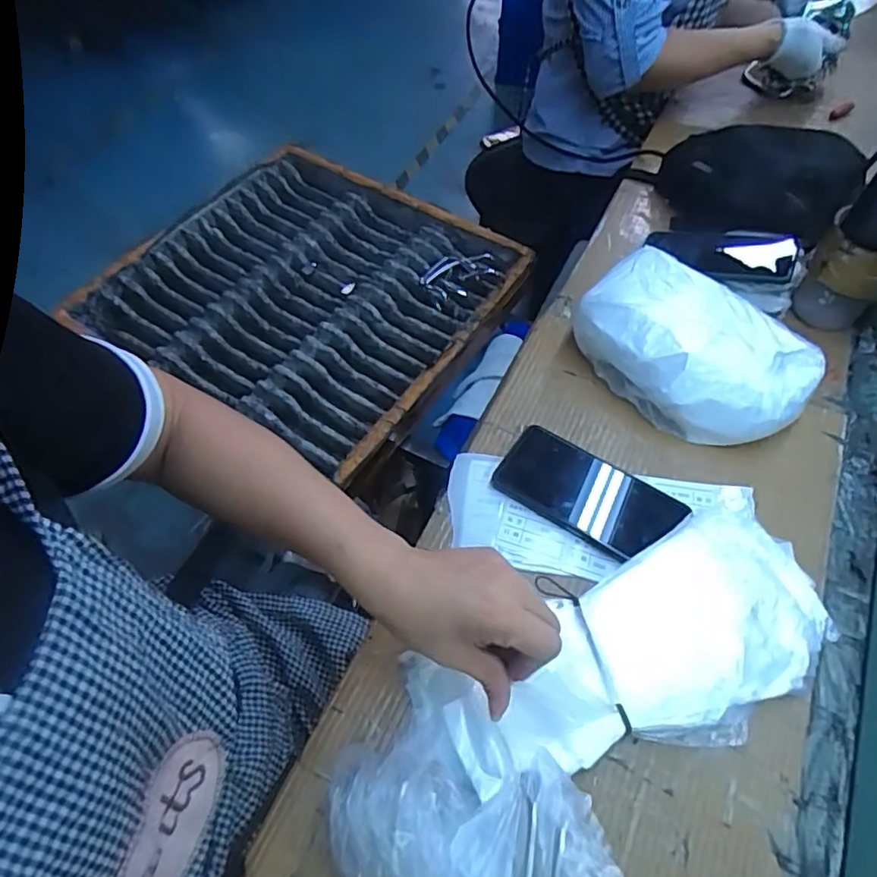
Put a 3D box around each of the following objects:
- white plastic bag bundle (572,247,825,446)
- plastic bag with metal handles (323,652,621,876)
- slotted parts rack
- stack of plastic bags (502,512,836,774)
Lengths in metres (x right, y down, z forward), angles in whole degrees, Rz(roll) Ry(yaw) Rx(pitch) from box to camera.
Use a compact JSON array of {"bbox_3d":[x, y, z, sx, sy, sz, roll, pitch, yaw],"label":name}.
[{"bbox_3d":[0.246,-0.085,0.589,0.128,0.086,0.209,-39,65,-22],"label":"white plastic bag bundle"},{"bbox_3d":[0.016,0.245,0.380,0.180,0.072,0.139,32,63,19],"label":"plastic bag with metal handles"},{"bbox_3d":[-0.205,-0.236,0.972,0.537,0.051,0.540,28,61,17],"label":"slotted parts rack"},{"bbox_3d":[0.178,0.159,0.457,0.277,0.037,0.132,-28,61,-17],"label":"stack of plastic bags"}]

